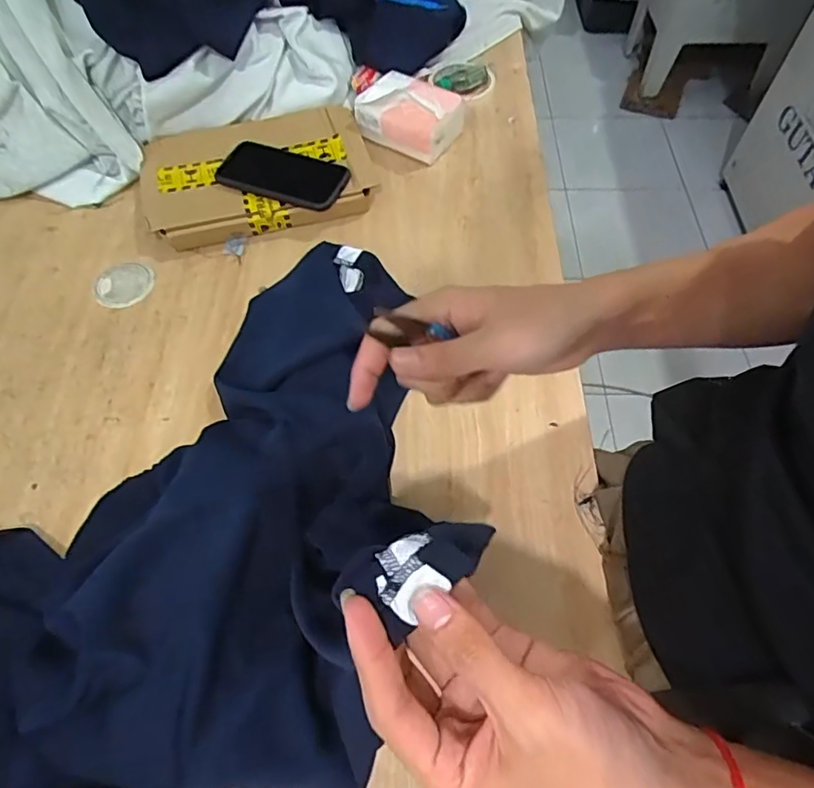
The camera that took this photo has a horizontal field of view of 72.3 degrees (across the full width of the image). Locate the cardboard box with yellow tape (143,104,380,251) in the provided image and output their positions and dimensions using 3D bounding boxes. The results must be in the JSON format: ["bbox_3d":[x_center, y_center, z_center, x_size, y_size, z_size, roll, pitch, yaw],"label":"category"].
[{"bbox_3d":[-0.184,-0.275,0.698,0.273,0.035,0.178,-15,60,-7],"label":"cardboard box with yellow tape"}]

